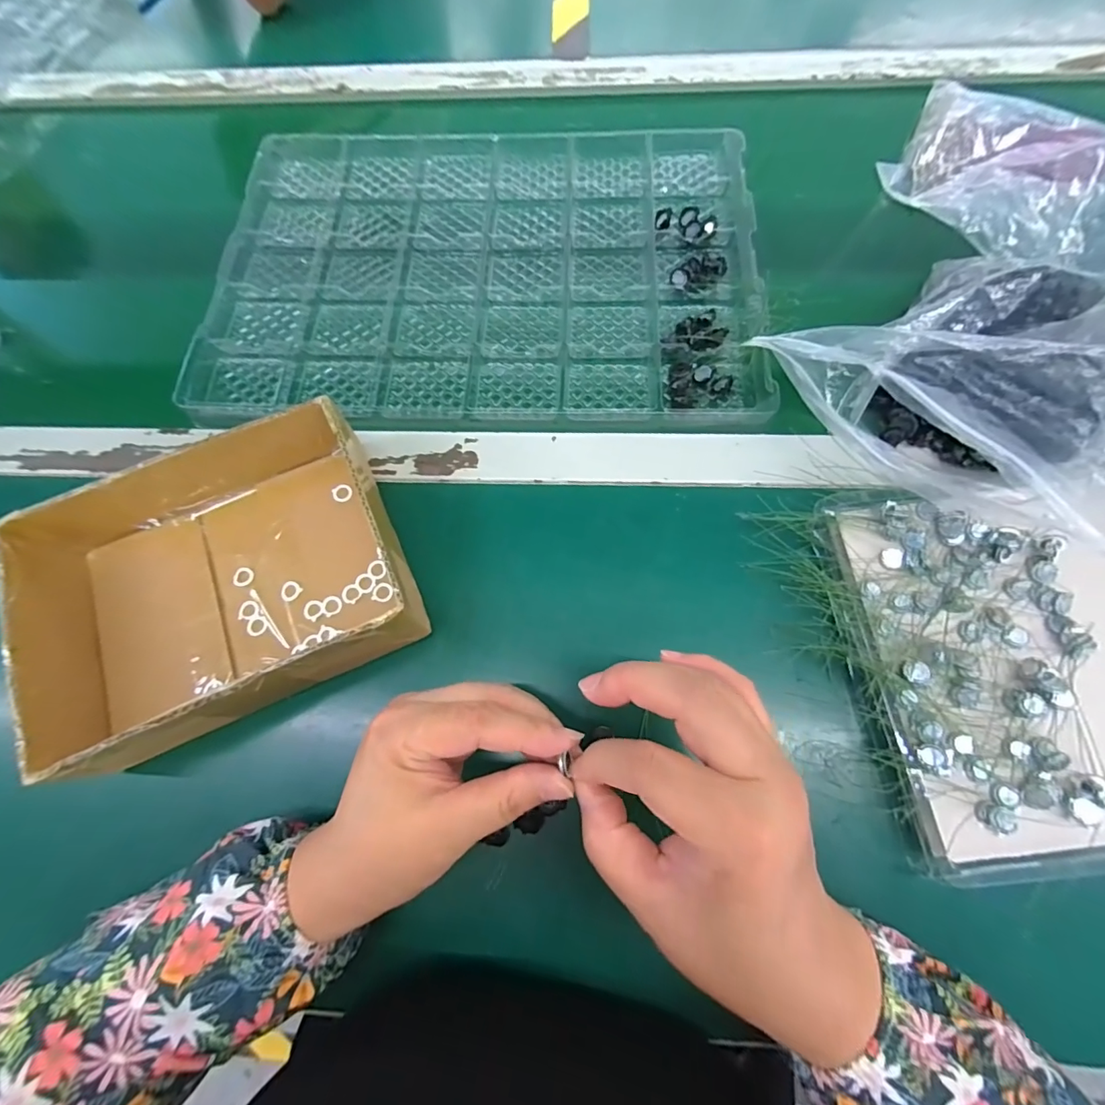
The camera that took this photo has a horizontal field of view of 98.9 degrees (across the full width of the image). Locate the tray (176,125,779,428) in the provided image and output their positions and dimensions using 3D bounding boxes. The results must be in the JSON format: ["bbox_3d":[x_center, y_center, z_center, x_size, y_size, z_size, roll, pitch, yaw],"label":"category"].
[{"bbox_3d":[-0.057,-0.249,0.402,0.432,0.024,0.314,1,70,3],"label":"tray"}]

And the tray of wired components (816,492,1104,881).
[{"bbox_3d":[0.281,0.058,0.260,0.214,0.018,0.200,-2,70,2],"label":"tray of wired components"}]

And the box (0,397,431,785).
[{"bbox_3d":[-0.202,0.014,0.290,0.204,0.061,0.166,-23,70,-6],"label":"box"}]

